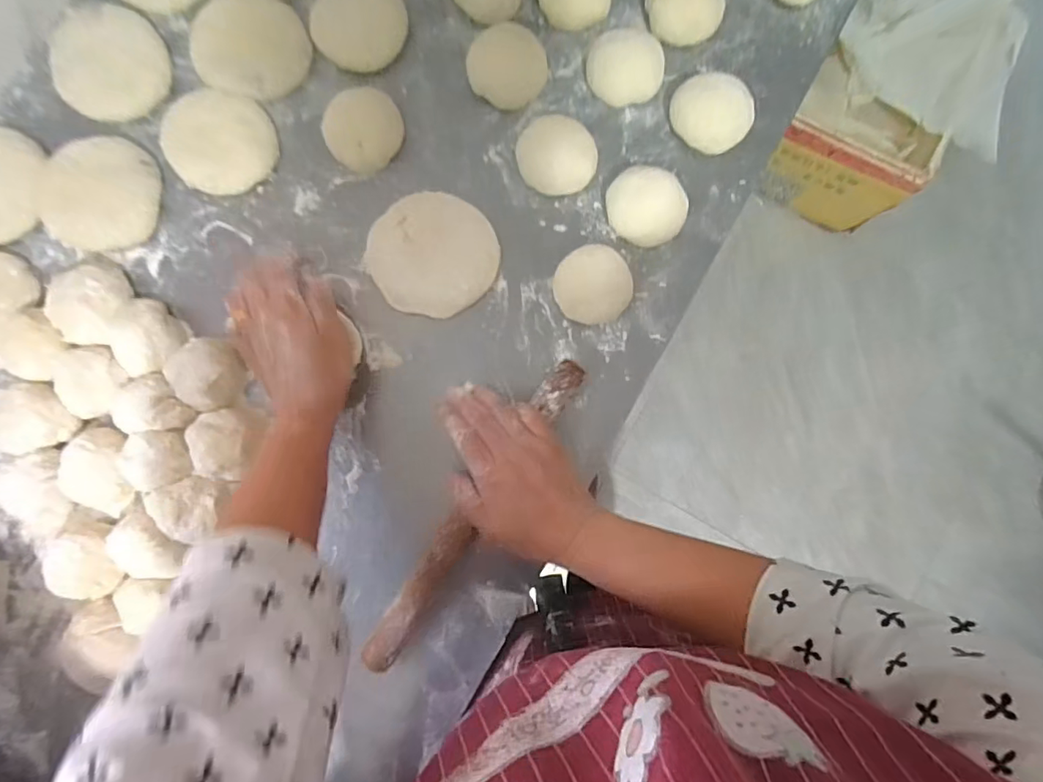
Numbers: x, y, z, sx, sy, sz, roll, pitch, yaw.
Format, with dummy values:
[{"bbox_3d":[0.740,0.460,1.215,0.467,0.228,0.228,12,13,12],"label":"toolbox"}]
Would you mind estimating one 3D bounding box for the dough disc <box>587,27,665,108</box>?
[{"bbox_3d":[0.092,-0.288,0.474,0.064,0.026,0.063,0,87,-3],"label":"dough disc"}]

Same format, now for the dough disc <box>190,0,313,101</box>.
[{"bbox_3d":[-0.235,-0.298,0.462,0.096,0.011,0.088,10,87,-3],"label":"dough disc"}]

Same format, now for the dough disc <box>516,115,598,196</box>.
[{"bbox_3d":[0.030,-0.202,0.464,0.065,0.031,0.060,0,87,-3],"label":"dough disc"}]

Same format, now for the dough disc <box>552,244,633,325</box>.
[{"bbox_3d":[0.062,-0.091,0.465,0.064,0.027,0.065,0,87,-3],"label":"dough disc"}]

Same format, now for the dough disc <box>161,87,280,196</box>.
[{"bbox_3d":[-0.259,-0.212,0.452,0.093,0.020,0.086,0,87,-3],"label":"dough disc"}]

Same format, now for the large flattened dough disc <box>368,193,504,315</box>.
[{"bbox_3d":[-0.076,-0.119,0.464,0.105,0.008,0.105,0,87,-3],"label":"large flattened dough disc"}]

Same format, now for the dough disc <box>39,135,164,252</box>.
[{"bbox_3d":[-0.345,-0.163,0.440,0.077,0.031,0.094,21,86,-2],"label":"dough disc"}]

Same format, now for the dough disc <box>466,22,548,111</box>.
[{"bbox_3d":[-0.012,-0.282,0.467,0.067,0.026,0.060,-12,88,-4],"label":"dough disc"}]

